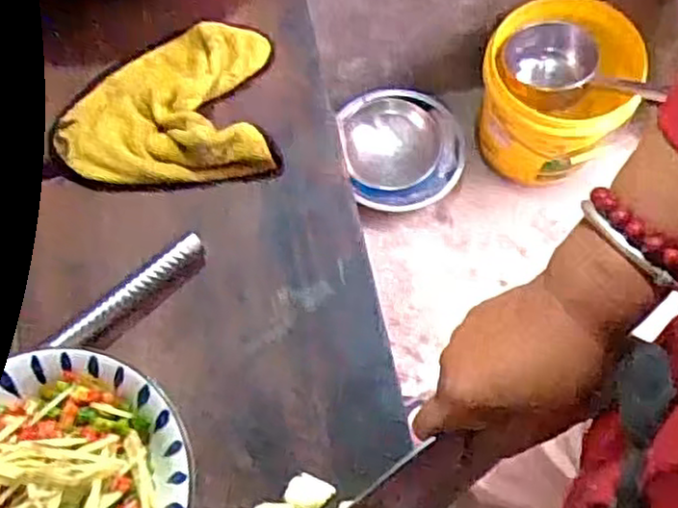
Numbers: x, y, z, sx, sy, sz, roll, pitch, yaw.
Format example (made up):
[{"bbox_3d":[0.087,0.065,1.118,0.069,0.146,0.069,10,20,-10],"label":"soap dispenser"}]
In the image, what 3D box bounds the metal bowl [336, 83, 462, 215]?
[{"bbox_3d":[0.125,-0.199,1.374,0.227,0.097,0.227,-1,66,3],"label":"metal bowl"}]

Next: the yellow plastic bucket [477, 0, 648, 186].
[{"bbox_3d":[0.400,-0.296,1.319,0.254,0.253,0.262,-1,66,3],"label":"yellow plastic bucket"}]

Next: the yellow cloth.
[{"bbox_3d":[-0.143,-0.129,0.580,0.165,0.033,0.142,-5,66,1],"label":"yellow cloth"}]

